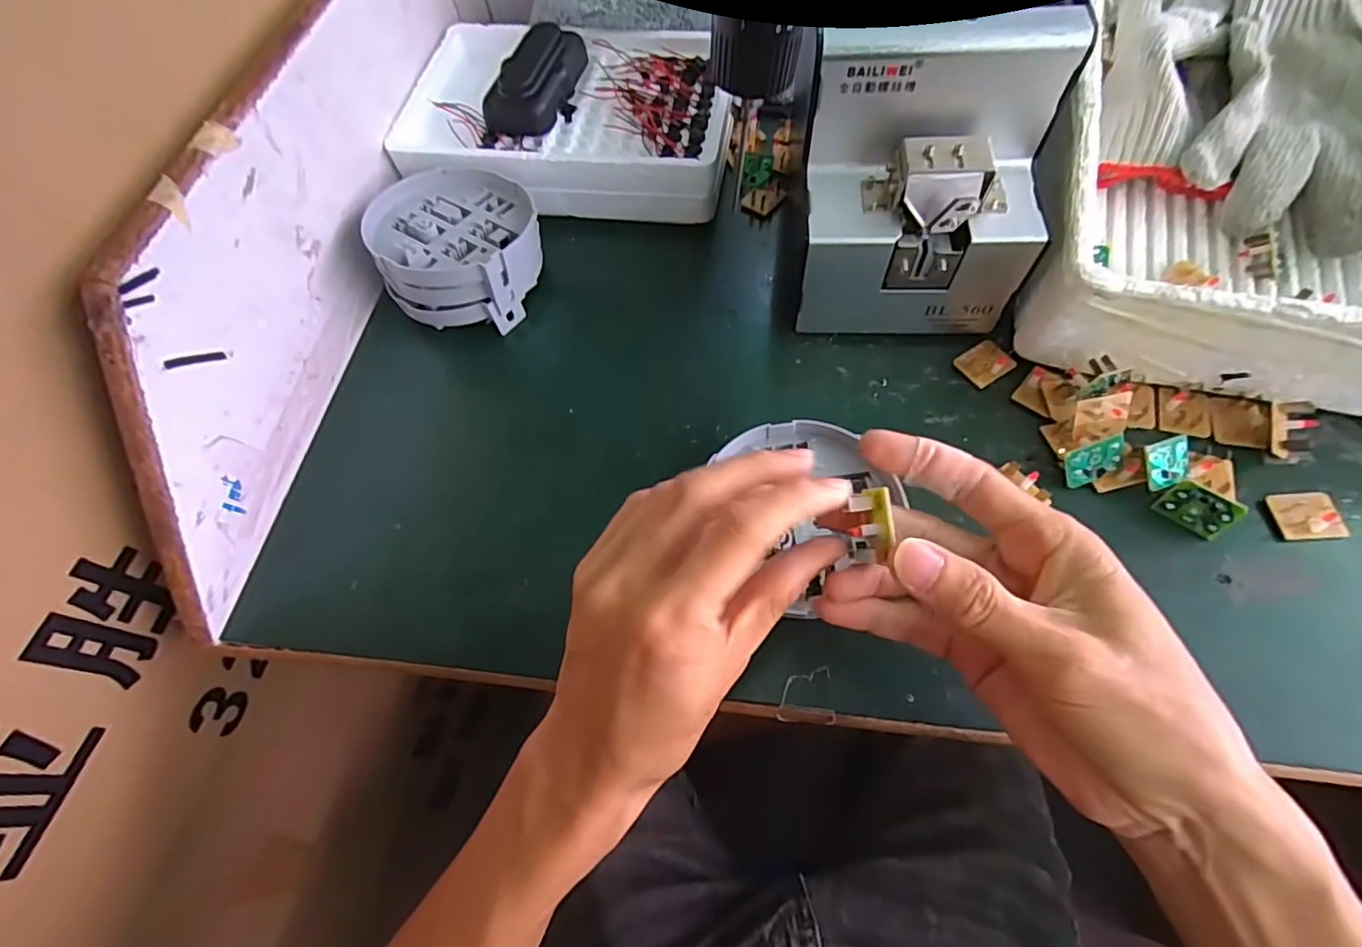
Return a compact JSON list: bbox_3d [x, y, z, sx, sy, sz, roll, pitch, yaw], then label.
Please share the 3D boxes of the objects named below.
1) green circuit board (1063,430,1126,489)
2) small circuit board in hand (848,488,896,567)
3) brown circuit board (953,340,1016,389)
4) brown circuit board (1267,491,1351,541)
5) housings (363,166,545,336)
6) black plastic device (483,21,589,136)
[{"bbox_3d":[0.221,-0.006,0.308,0.030,0.022,0.005,-23,21,10],"label":"green circuit board"},{"bbox_3d":[0.069,0.018,0.210,0.013,0.011,0.028,-3,63,3],"label":"small circuit board in hand"},{"bbox_3d":[0.186,-0.068,0.355,0.028,0.005,0.026,-31,65,-12],"label":"brown circuit board"},{"bbox_3d":[0.321,0.021,0.296,0.028,0.007,0.025,-6,67,14],"label":"brown circuit board"},{"bbox_3d":[-0.148,-0.156,0.393,0.103,0.056,0.097,-2,62,3],"label":"housings"},{"bbox_3d":[-0.106,-0.297,0.429,0.045,0.024,0.101,14,64,11],"label":"black plastic device"}]

